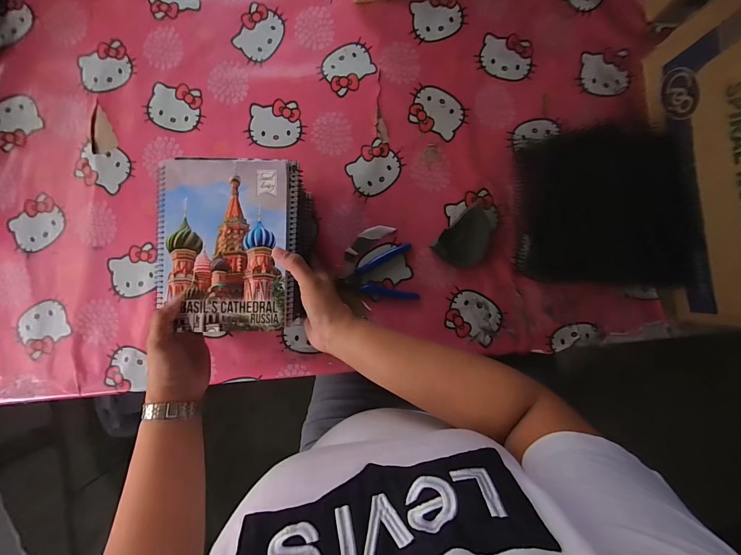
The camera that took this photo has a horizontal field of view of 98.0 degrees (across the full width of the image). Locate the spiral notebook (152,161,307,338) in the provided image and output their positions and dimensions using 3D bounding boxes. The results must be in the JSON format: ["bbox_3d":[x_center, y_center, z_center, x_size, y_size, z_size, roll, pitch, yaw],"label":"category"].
[{"bbox_3d":[-0.164,-0.039,0.377,0.159,0.014,0.198,0,89,0],"label":"spiral notebook"}]

